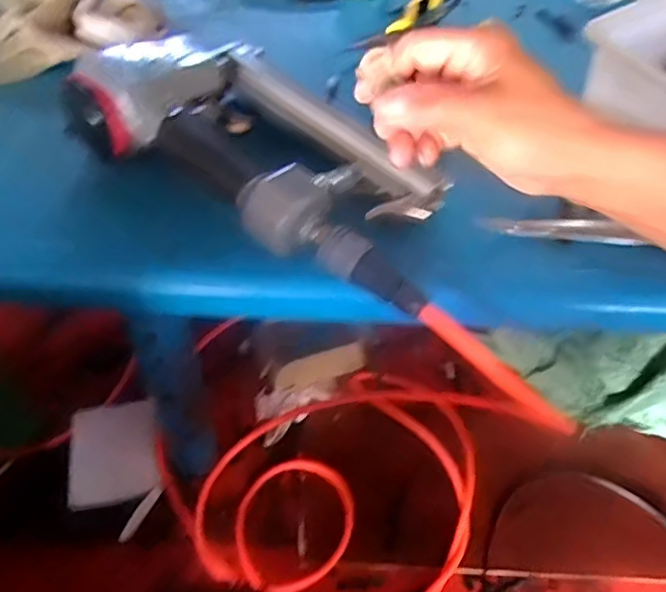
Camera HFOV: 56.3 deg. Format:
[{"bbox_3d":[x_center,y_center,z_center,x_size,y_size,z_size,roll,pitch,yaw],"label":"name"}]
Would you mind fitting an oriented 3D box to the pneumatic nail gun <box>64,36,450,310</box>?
[{"bbox_3d":[-0.040,-0.109,0.436,0.286,0.065,0.155,26,54,14],"label":"pneumatic nail gun"}]

